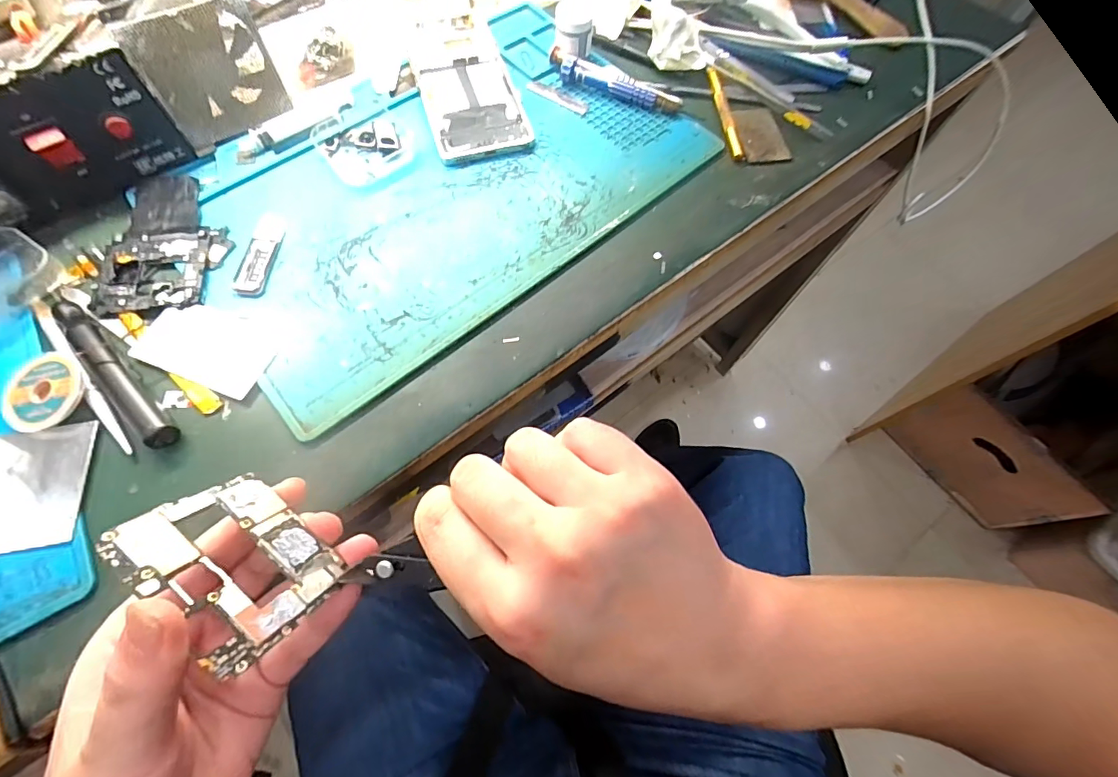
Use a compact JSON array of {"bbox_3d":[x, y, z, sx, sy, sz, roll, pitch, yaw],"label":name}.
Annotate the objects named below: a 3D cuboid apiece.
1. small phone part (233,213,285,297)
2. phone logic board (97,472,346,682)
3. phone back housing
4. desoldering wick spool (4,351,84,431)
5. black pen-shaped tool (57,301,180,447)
[{"bbox_3d":[-0.204,-0.093,0.321,0.021,0.004,0.067,5,67,-1],"label":"small phone part"},{"bbox_3d":[-0.122,0.065,0.179,0.066,0.004,0.055,41,27,8],"label":"phone logic board"},{"bbox_3d":[-0.079,-0.255,0.391,0.074,0.010,0.168,-15,69,-9],"label":"phone back housing"},{"bbox_3d":[-0.294,0.002,0.269,0.040,0.013,0.044,1,67,-3],"label":"desoldering wick spool"},{"bbox_3d":[-0.266,-0.011,0.278,0.016,0.013,0.121,-42,75,-18],"label":"black pen-shaped tool"}]

